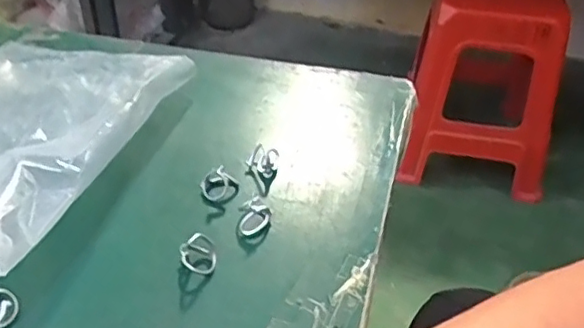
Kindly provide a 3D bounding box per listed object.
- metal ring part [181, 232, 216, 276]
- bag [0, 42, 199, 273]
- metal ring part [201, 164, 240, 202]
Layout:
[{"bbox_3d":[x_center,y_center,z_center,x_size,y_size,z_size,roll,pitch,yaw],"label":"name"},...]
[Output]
[{"bbox_3d":[-0.062,0.060,0.402,0.024,0.024,0.020,-4,39,-7],"label":"metal ring part"},{"bbox_3d":[-0.227,-0.028,0.473,0.205,0.061,0.298,10,40,10],"label":"bag"},{"bbox_3d":[-0.054,0.015,0.464,0.029,0.023,0.023,-18,43,-22],"label":"metal ring part"}]

